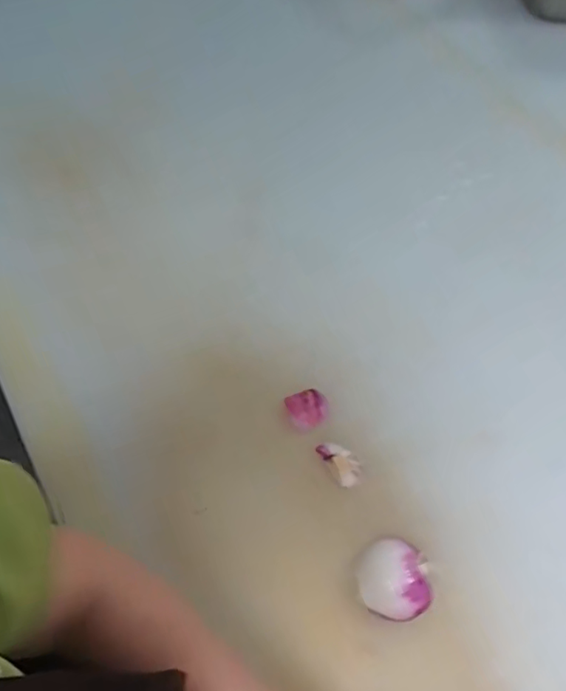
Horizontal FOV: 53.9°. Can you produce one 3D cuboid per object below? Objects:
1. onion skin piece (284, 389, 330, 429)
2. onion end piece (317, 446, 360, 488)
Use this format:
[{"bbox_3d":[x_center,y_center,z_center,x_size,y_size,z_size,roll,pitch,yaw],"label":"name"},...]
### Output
[{"bbox_3d":[0.027,0.065,0.574,0.041,0.014,0.039,1,60,-2],"label":"onion skin piece"},{"bbox_3d":[0.058,0.114,0.546,0.030,0.011,0.047,-30,66,-18],"label":"onion end piece"}]

